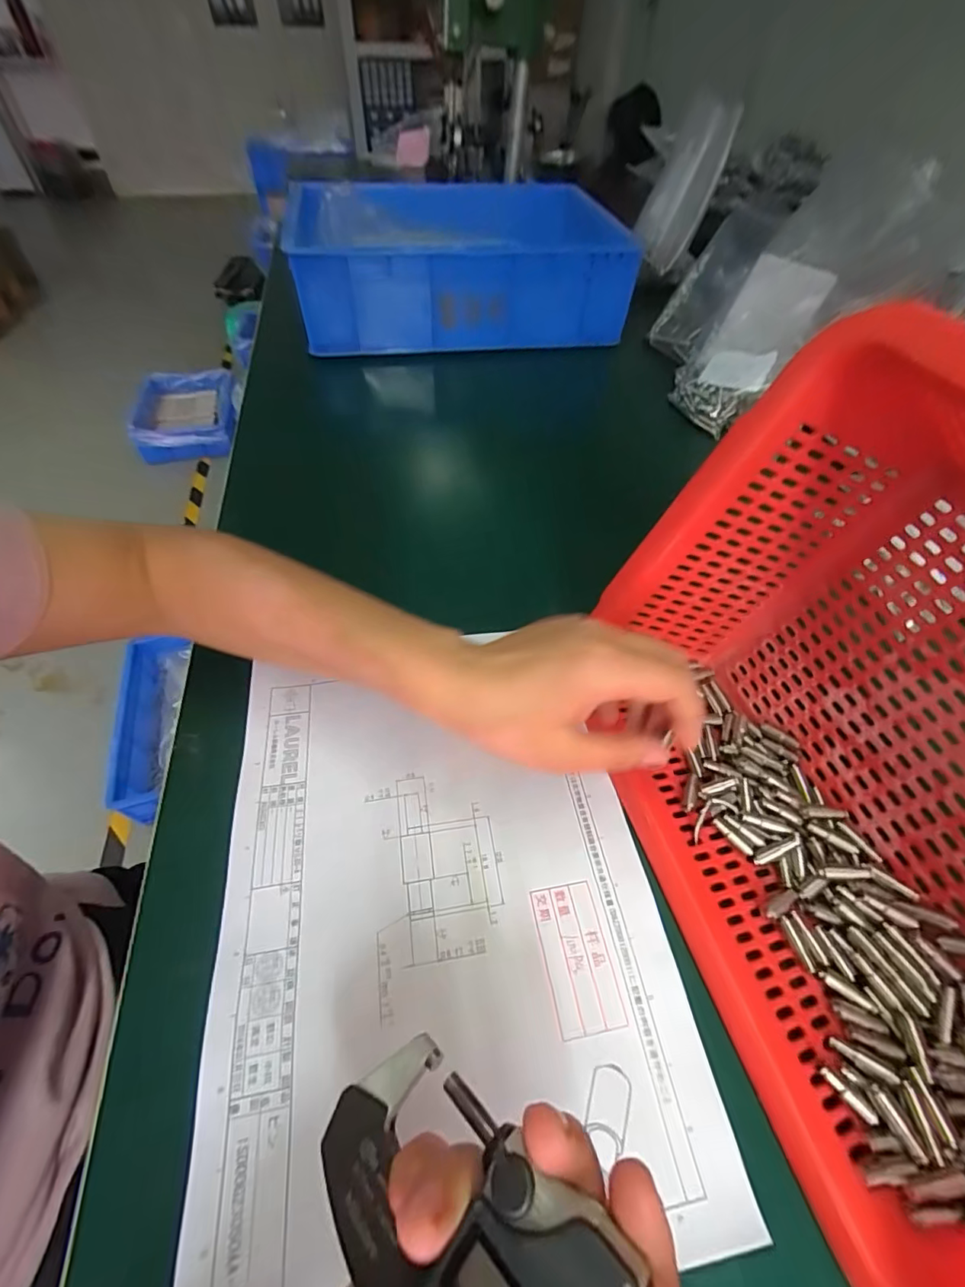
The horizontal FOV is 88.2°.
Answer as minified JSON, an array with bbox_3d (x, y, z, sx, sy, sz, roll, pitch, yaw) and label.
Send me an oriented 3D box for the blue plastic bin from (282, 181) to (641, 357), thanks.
[{"bbox_3d":[-0.041,-0.507,0.668,0.405,0.127,0.284,-12,55,-9],"label":"blue plastic bin"}]

